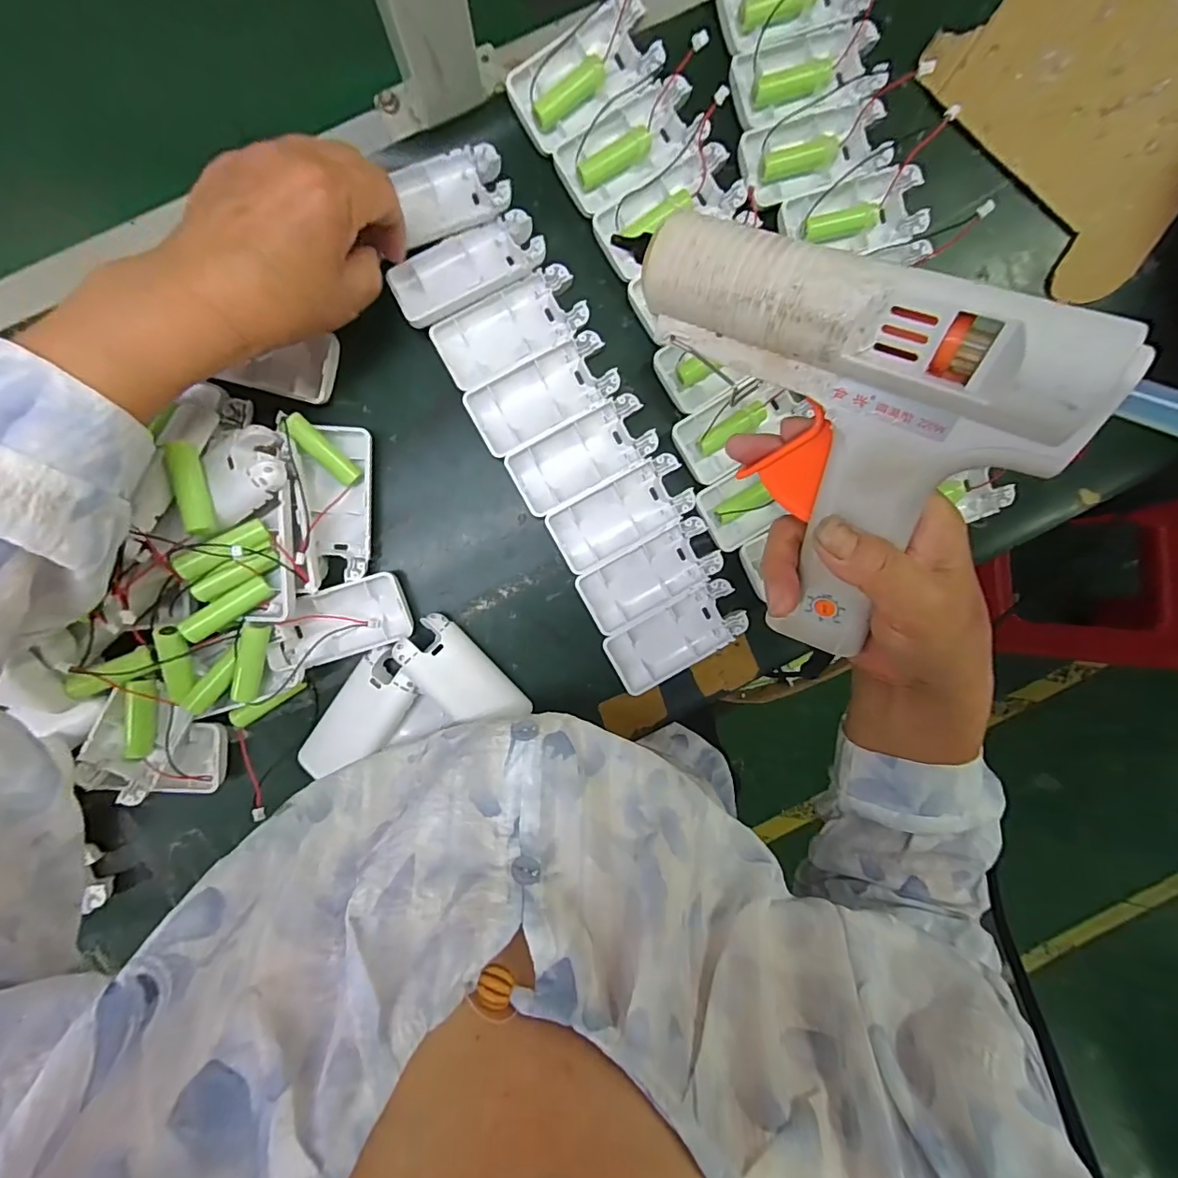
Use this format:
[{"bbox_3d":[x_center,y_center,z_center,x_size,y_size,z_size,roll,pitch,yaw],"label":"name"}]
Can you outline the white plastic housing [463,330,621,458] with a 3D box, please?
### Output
[{"bbox_3d":[-0.029,-0.124,0.335,0.092,0.011,0.045,-29,96,1],"label":"white plastic housing"}]

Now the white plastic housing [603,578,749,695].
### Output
[{"bbox_3d":[0.060,0.033,0.358,0.093,0.012,0.045,-29,97,-2],"label":"white plastic housing"}]

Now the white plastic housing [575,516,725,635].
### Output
[{"bbox_3d":[0.041,-0.010,0.353,0.093,0.013,0.043,-29,97,-2],"label":"white plastic housing"}]

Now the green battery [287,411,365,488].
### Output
[{"bbox_3d":[-0.164,-0.084,0.322,0.013,0.012,0.051,-41,117,2],"label":"green battery"}]

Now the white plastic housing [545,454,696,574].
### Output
[{"bbox_3d":[0.021,-0.050,0.349,0.092,0.014,0.042,-30,98,-2],"label":"white plastic housing"}]

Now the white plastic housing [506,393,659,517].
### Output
[{"bbox_3d":[-0.004,-0.087,0.342,0.092,0.010,0.044,-29,97,-2],"label":"white plastic housing"}]

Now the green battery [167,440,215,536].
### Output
[{"bbox_3d":[-0.216,-0.056,0.283,0.013,0.016,0.051,-15,97,-4],"label":"green battery"}]

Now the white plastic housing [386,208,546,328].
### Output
[{"bbox_3d":[-0.075,-0.198,0.322,0.094,0.015,0.040,-27,96,0],"label":"white plastic housing"}]

